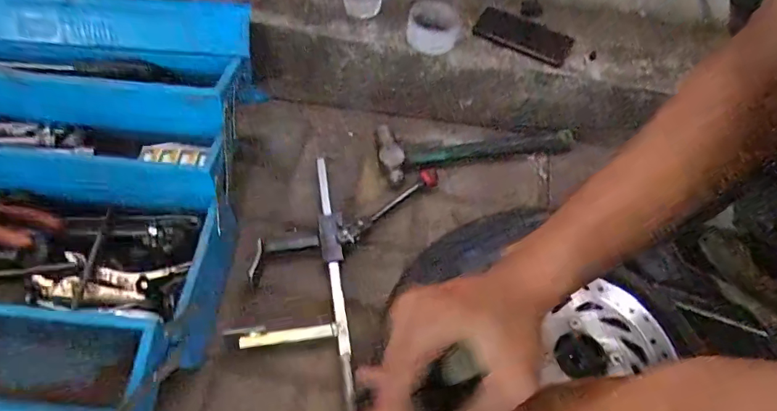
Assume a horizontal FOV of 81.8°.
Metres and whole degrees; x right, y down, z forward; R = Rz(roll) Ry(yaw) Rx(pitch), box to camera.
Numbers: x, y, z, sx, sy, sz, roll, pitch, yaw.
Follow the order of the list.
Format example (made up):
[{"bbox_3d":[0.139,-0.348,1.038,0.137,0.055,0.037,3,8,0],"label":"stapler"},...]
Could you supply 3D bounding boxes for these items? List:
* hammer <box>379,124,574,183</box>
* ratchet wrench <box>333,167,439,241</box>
[{"bbox_3d":[0.146,-0.110,0.788,0.338,0.043,0.109,-12,58,-12],"label":"hammer"},{"bbox_3d":[0.002,0.003,0.705,0.212,0.035,0.026,-35,65,-27],"label":"ratchet wrench"}]

